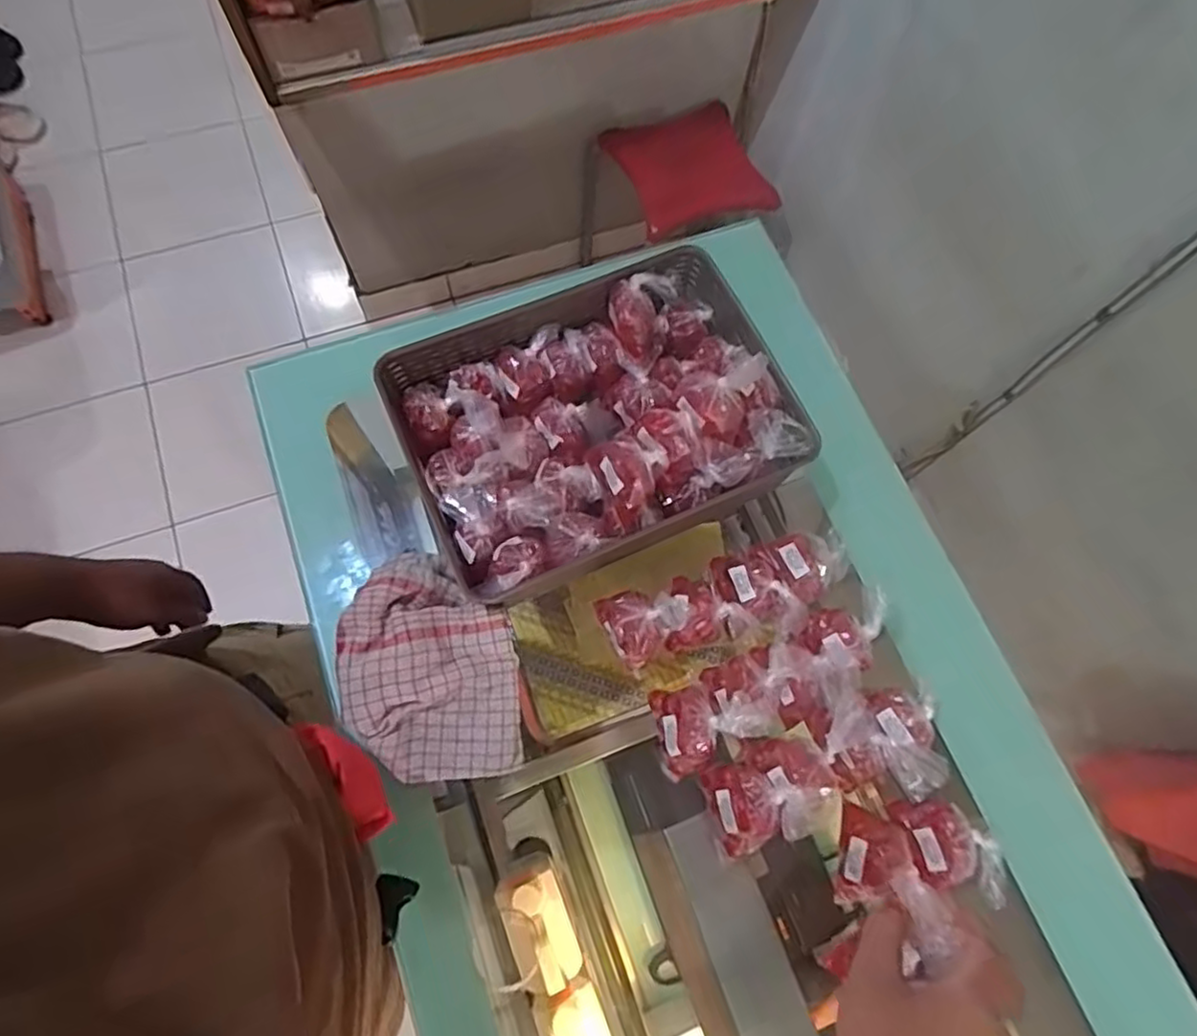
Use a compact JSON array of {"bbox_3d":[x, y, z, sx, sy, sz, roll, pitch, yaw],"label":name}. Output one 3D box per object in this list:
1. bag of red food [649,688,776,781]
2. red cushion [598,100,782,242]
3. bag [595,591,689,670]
[{"bbox_3d":[0.096,0.176,0.563,0.088,0.059,0.072,-10,72,-6],"label":"bag of red food"},{"bbox_3d":[0.184,-0.716,1.355,0.295,0.107,0.234,-17,73,-8],"label":"red cushion"},{"bbox_3d":[0.044,0.091,0.590,0.075,0.038,0.065,-21,74,-9],"label":"bag"}]

